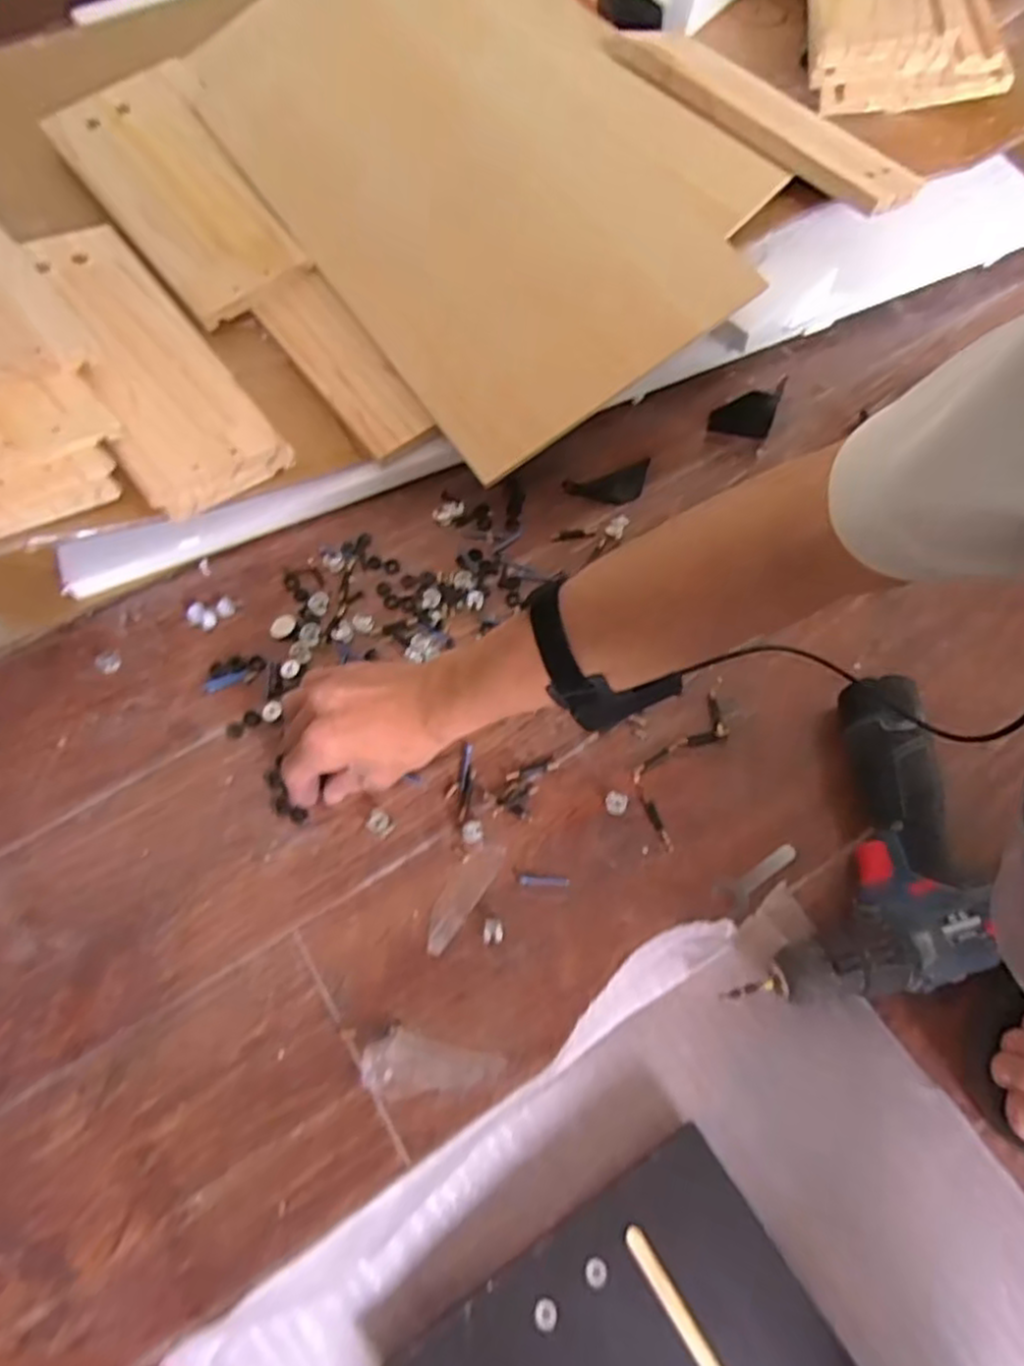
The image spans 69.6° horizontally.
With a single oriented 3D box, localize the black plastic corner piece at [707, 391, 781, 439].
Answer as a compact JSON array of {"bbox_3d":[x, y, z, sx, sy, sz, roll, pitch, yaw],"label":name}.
[{"bbox_3d":[0.208,-0.244,0.664,0.055,0.022,0.033,13,66,8],"label":"black plastic corner piece"}]

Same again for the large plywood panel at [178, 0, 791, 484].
[{"bbox_3d":[-0.046,-0.508,0.694,0.359,0.024,0.609,-35,76,-3],"label":"large plywood panel"}]

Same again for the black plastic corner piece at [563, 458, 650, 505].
[{"bbox_3d":[0.090,-0.175,0.657,0.082,0.009,0.035,-21,66,-8],"label":"black plastic corner piece"}]

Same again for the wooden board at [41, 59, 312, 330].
[{"bbox_3d":[-0.308,-0.466,0.688,0.134,0.010,0.295,-37,78,-15],"label":"wooden board"}]

